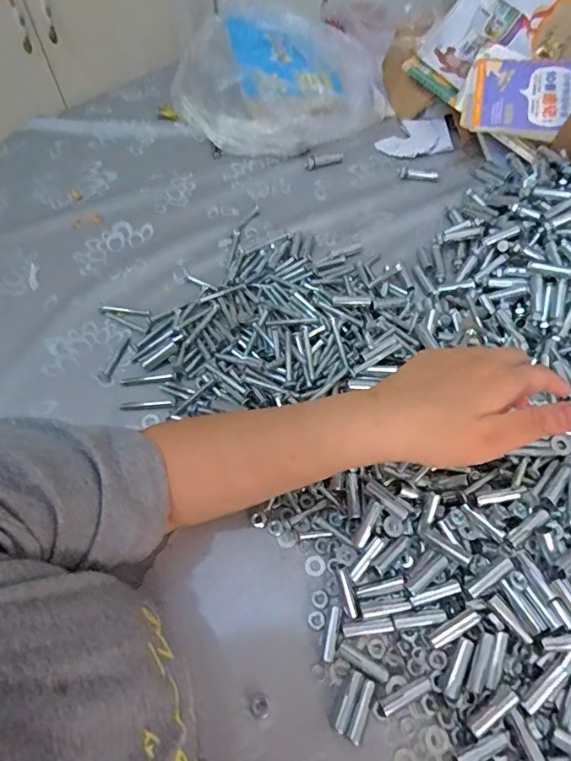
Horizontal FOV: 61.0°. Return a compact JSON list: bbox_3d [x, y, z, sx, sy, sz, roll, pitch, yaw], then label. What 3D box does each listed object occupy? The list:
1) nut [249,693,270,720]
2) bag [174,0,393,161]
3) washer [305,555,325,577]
[{"bbox_3d":[-0.018,0.231,0.343,0.014,0.004,0.015,0,61,0],"label":"nut"},{"bbox_3d":[-0.013,-0.405,0.662,0.231,0.083,0.218,-32,65,-16],"label":"bag"},{"bbox_3d":[0.024,0.152,0.396,0.016,0.004,0.016,0,61,0],"label":"washer"}]

